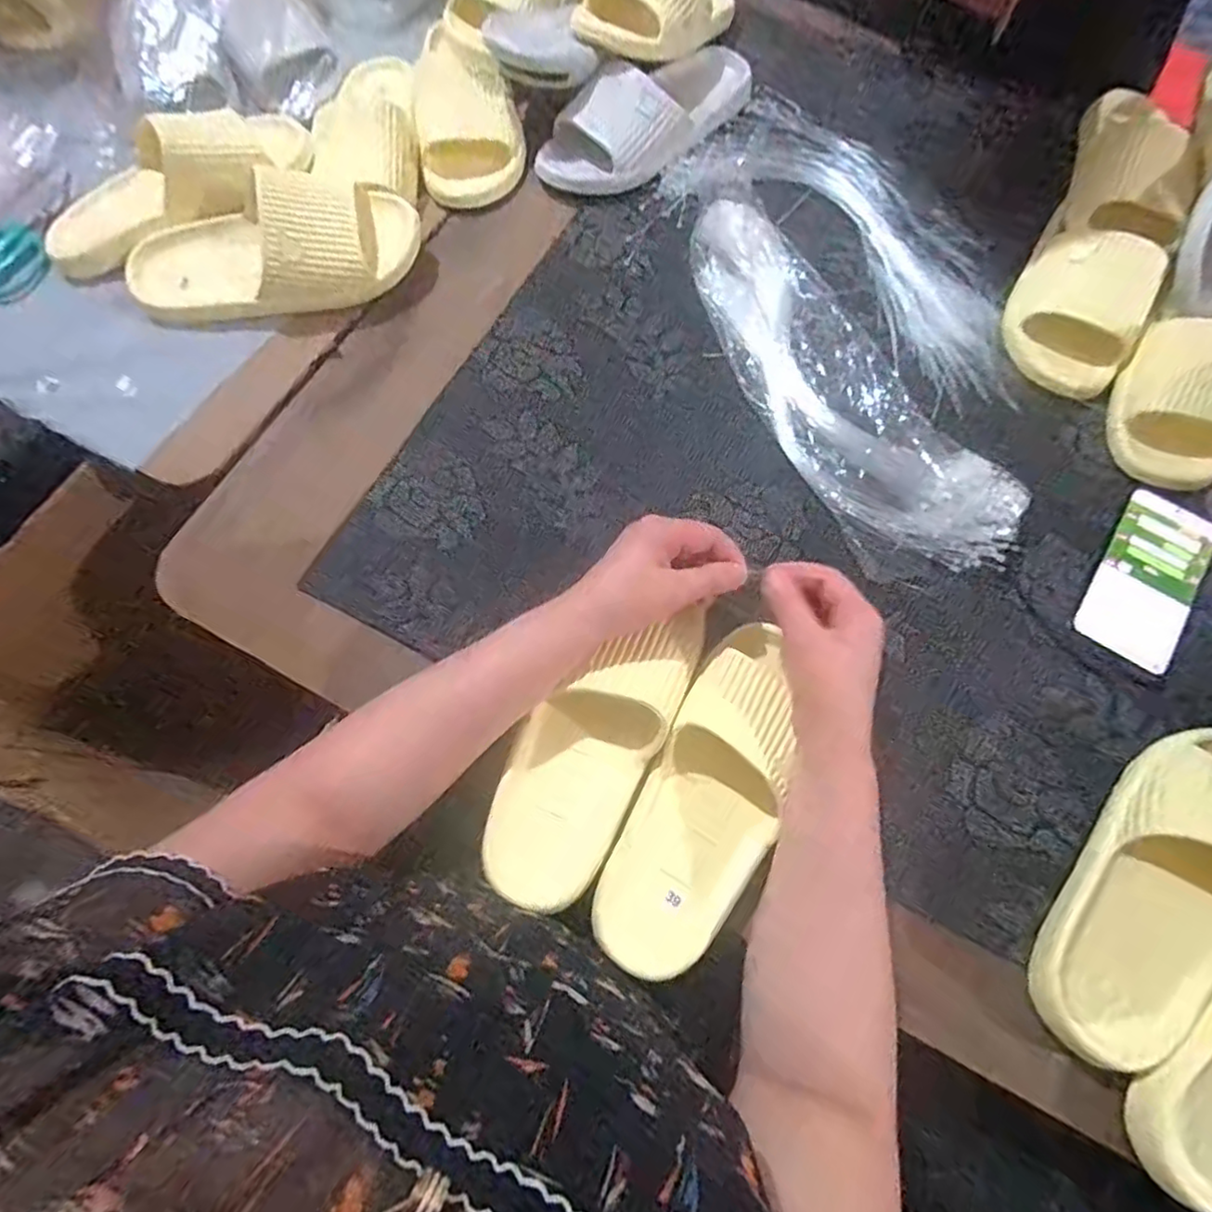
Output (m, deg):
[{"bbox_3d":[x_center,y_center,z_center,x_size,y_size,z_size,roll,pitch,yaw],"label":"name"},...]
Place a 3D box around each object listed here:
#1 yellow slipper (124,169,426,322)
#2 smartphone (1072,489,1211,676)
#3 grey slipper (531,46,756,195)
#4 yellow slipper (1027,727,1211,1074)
[{"bbox_3d":[-0.302,-0.321,0.568,0.262,0.082,0.089,-15,70,-5],"label":"yellow slipper"},{"bbox_3d":[0.439,-0.024,0.507,0.071,0.006,0.154,34,73,12],"label":"smartphone"},{"bbox_3d":[0.051,-0.506,0.651,0.260,0.061,0.100,-27,72,-9],"label":"grey slipper"},{"bbox_3d":[0.375,0.184,0.408,0.098,0.064,0.249,40,75,14],"label":"yellow slipper"}]

